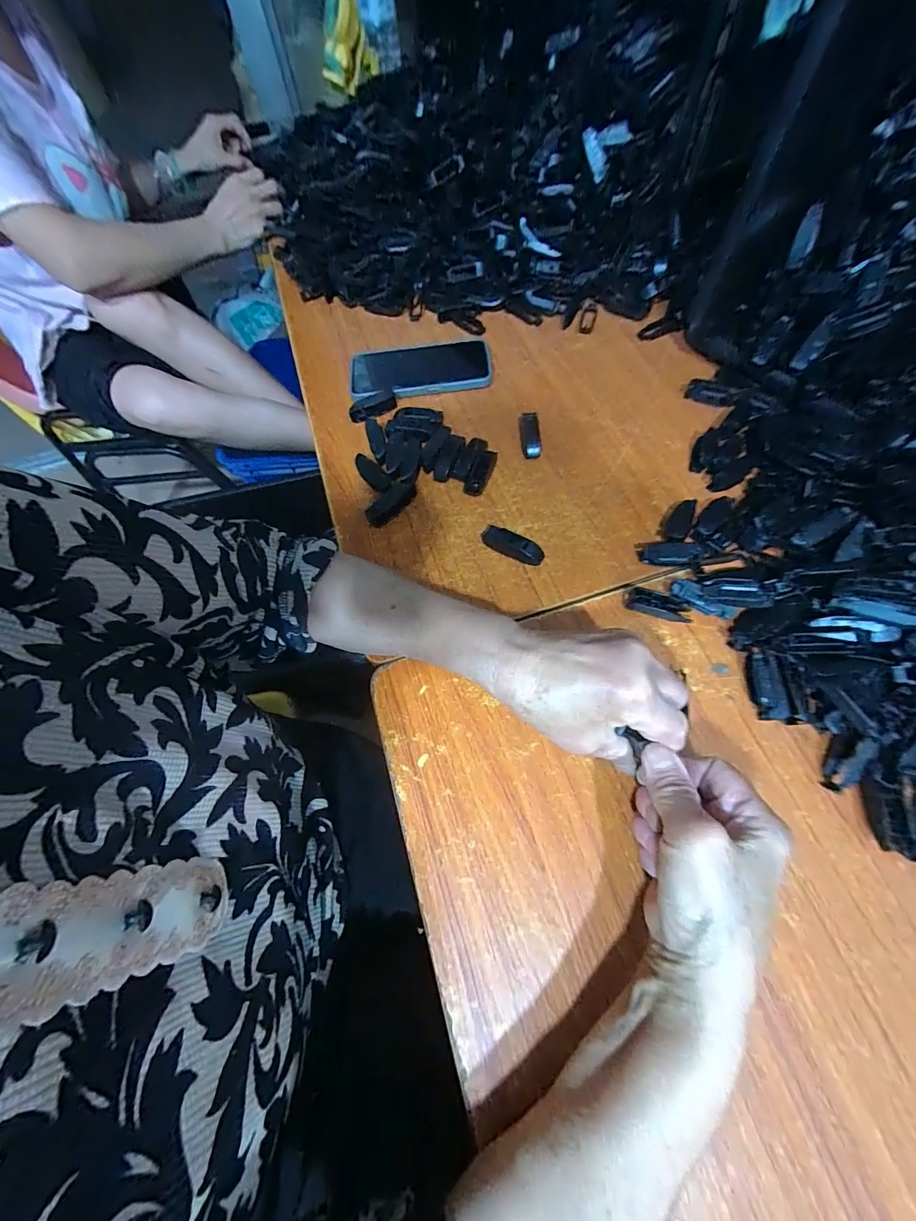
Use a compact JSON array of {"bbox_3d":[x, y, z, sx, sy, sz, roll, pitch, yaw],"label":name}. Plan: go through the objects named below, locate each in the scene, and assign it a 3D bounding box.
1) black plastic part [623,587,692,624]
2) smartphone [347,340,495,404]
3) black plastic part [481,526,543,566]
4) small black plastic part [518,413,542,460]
[{"bbox_3d":[0.165,-0.005,0.339,0.050,0.011,0.019,21,68,12],"label":"black plastic part"},{"bbox_3d":[-0.044,-0.282,0.474,0.160,0.014,0.082,-8,65,0],"label":"smartphone"},{"bbox_3d":[0.049,-0.058,0.370,0.059,0.016,0.016,28,70,15],"label":"black plastic part"},{"bbox_3d":[0.075,-0.183,0.426,0.019,0.014,0.052,-4,65,1],"label":"small black plastic part"}]

